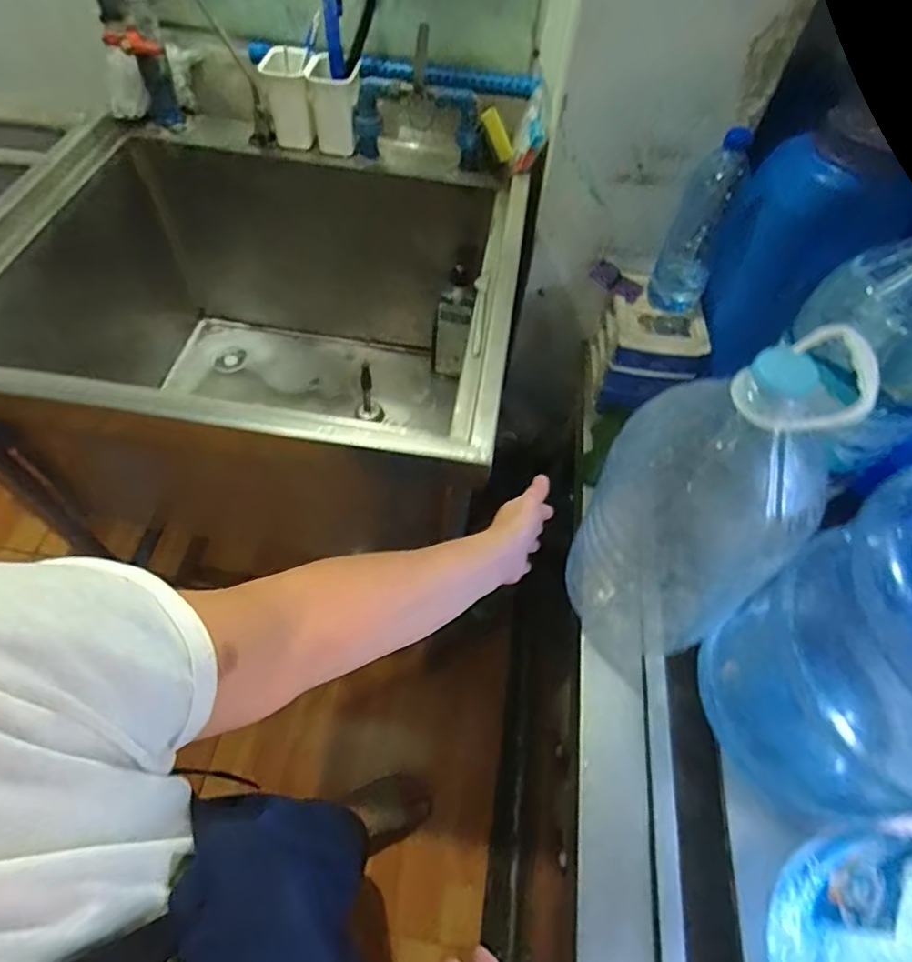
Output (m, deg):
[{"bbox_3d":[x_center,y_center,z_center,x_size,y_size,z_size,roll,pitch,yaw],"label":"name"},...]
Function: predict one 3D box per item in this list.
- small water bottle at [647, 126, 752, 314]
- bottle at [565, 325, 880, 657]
[{"bbox_3d":[0.349,-0.363,0.809,0.079,0.244,0.064,23,59,11],"label":"small water bottle"},{"bbox_3d":[0.256,0.045,0.585,0.167,0.426,0.171,-30,64,-21],"label":"bottle"}]

